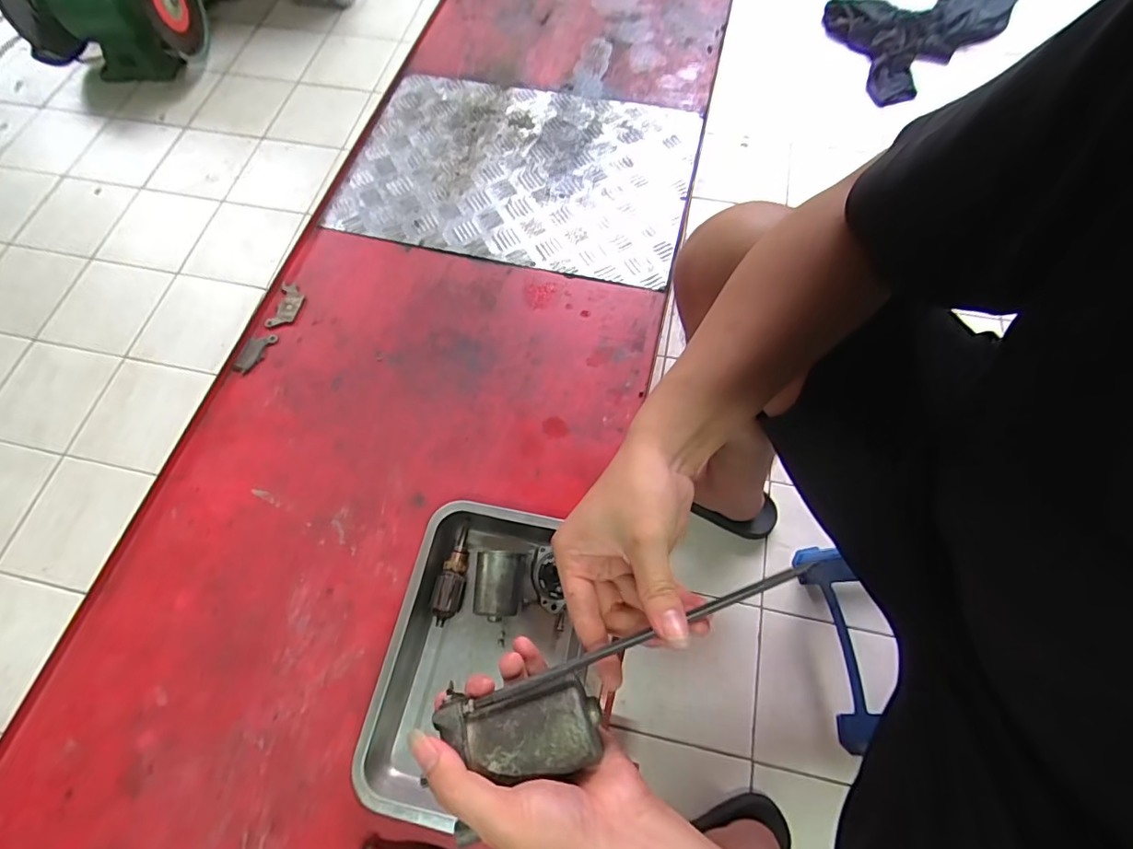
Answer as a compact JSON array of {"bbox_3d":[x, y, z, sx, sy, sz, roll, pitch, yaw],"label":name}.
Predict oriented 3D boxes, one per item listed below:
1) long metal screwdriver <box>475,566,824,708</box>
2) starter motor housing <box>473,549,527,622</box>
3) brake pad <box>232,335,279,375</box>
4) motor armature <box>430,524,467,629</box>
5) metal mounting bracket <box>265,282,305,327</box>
[{"bbox_3d":[0.044,0.124,0.308,0.214,0.009,0.008,-24,70,1],"label":"long metal screwdriver"},{"bbox_3d":[-0.077,0.185,0.605,0.054,0.058,0.077,6,67,4],"label":"starter motor housing"},{"bbox_3d":[-0.458,-0.105,0.770,0.041,0.004,0.070,18,71,8],"label":"brake pad"},{"bbox_3d":[-0.134,0.180,0.625,0.033,0.030,0.111,8,67,5],"label":"motor armature"},{"bbox_3d":[-0.430,-0.181,0.808,0.041,0.007,0.076,11,70,5],"label":"metal mounting bracket"}]

